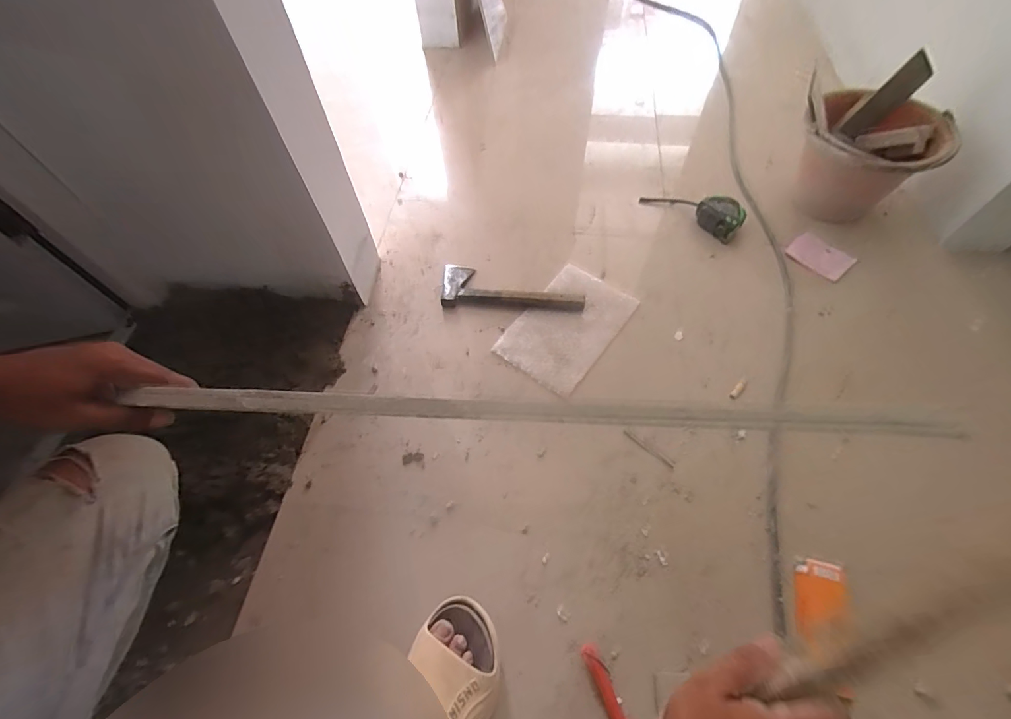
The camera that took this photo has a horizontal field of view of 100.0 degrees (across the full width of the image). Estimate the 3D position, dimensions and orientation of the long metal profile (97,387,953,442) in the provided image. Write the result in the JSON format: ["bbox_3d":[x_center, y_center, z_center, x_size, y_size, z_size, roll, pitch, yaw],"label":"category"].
[{"bbox_3d":[0.053,0.048,0.395,0.741,0.019,0.021,3,63,-3],"label":"long metal profile"}]

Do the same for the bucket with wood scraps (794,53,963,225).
[{"bbox_3d":[0.679,-0.409,0.822,0.226,0.209,0.241,-1,59,1],"label":"bucket with wood scraps"}]

